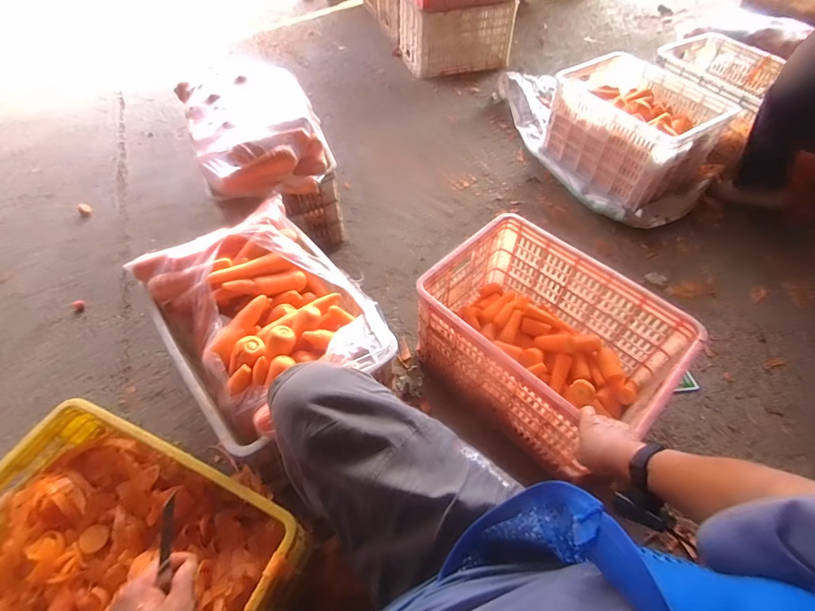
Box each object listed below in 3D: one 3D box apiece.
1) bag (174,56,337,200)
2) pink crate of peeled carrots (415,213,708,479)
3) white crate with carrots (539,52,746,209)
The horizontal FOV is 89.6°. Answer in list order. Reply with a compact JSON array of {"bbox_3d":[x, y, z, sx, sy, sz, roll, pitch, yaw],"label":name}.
[{"bbox_3d":[-0.411,-0.490,1.122,0.343,0.140,0.470,-21,57,-16],"label":"bag"},{"bbox_3d":[0.300,0.071,0.937,0.339,0.244,0.495,-38,63,-25],"label":"pink crate of peeled carrots"},{"bbox_3d":[0.813,-0.653,1.524,0.425,0.283,0.552,-22,57,-16],"label":"white crate with carrots"}]

